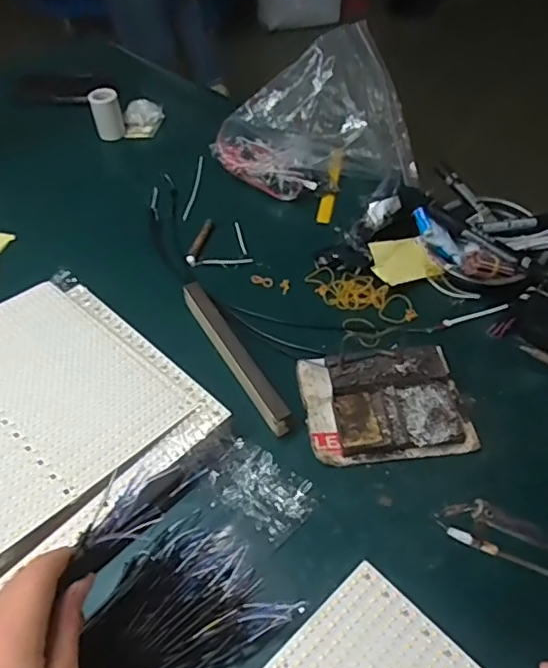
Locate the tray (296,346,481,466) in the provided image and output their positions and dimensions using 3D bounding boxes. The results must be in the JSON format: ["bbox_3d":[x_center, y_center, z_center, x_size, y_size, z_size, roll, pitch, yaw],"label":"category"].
[{"bbox_3d":[0.104,0.062,0.532,0.148,0.022,0.111,-3,51,-4],"label":"tray"}]

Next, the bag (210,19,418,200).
[{"bbox_3d":[0.058,-0.290,0.755,0.251,0.144,0.142,-14,53,-13],"label":"bag"}]

